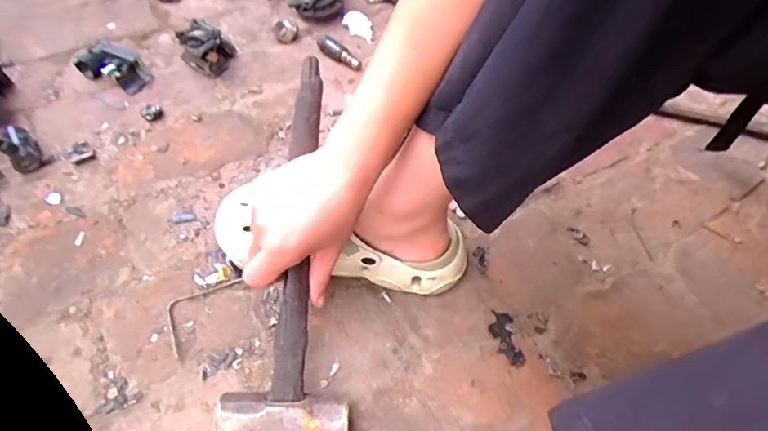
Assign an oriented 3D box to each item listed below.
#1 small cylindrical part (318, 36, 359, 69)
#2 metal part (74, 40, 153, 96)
[{"bbox_3d":[-0.074,-0.254,0.740,0.080,0.026,0.024,33,58,21],"label":"small cylindrical part"},{"bbox_3d":[-0.400,-0.223,0.694,0.105,0.044,0.061,25,54,17],"label":"metal part"}]

